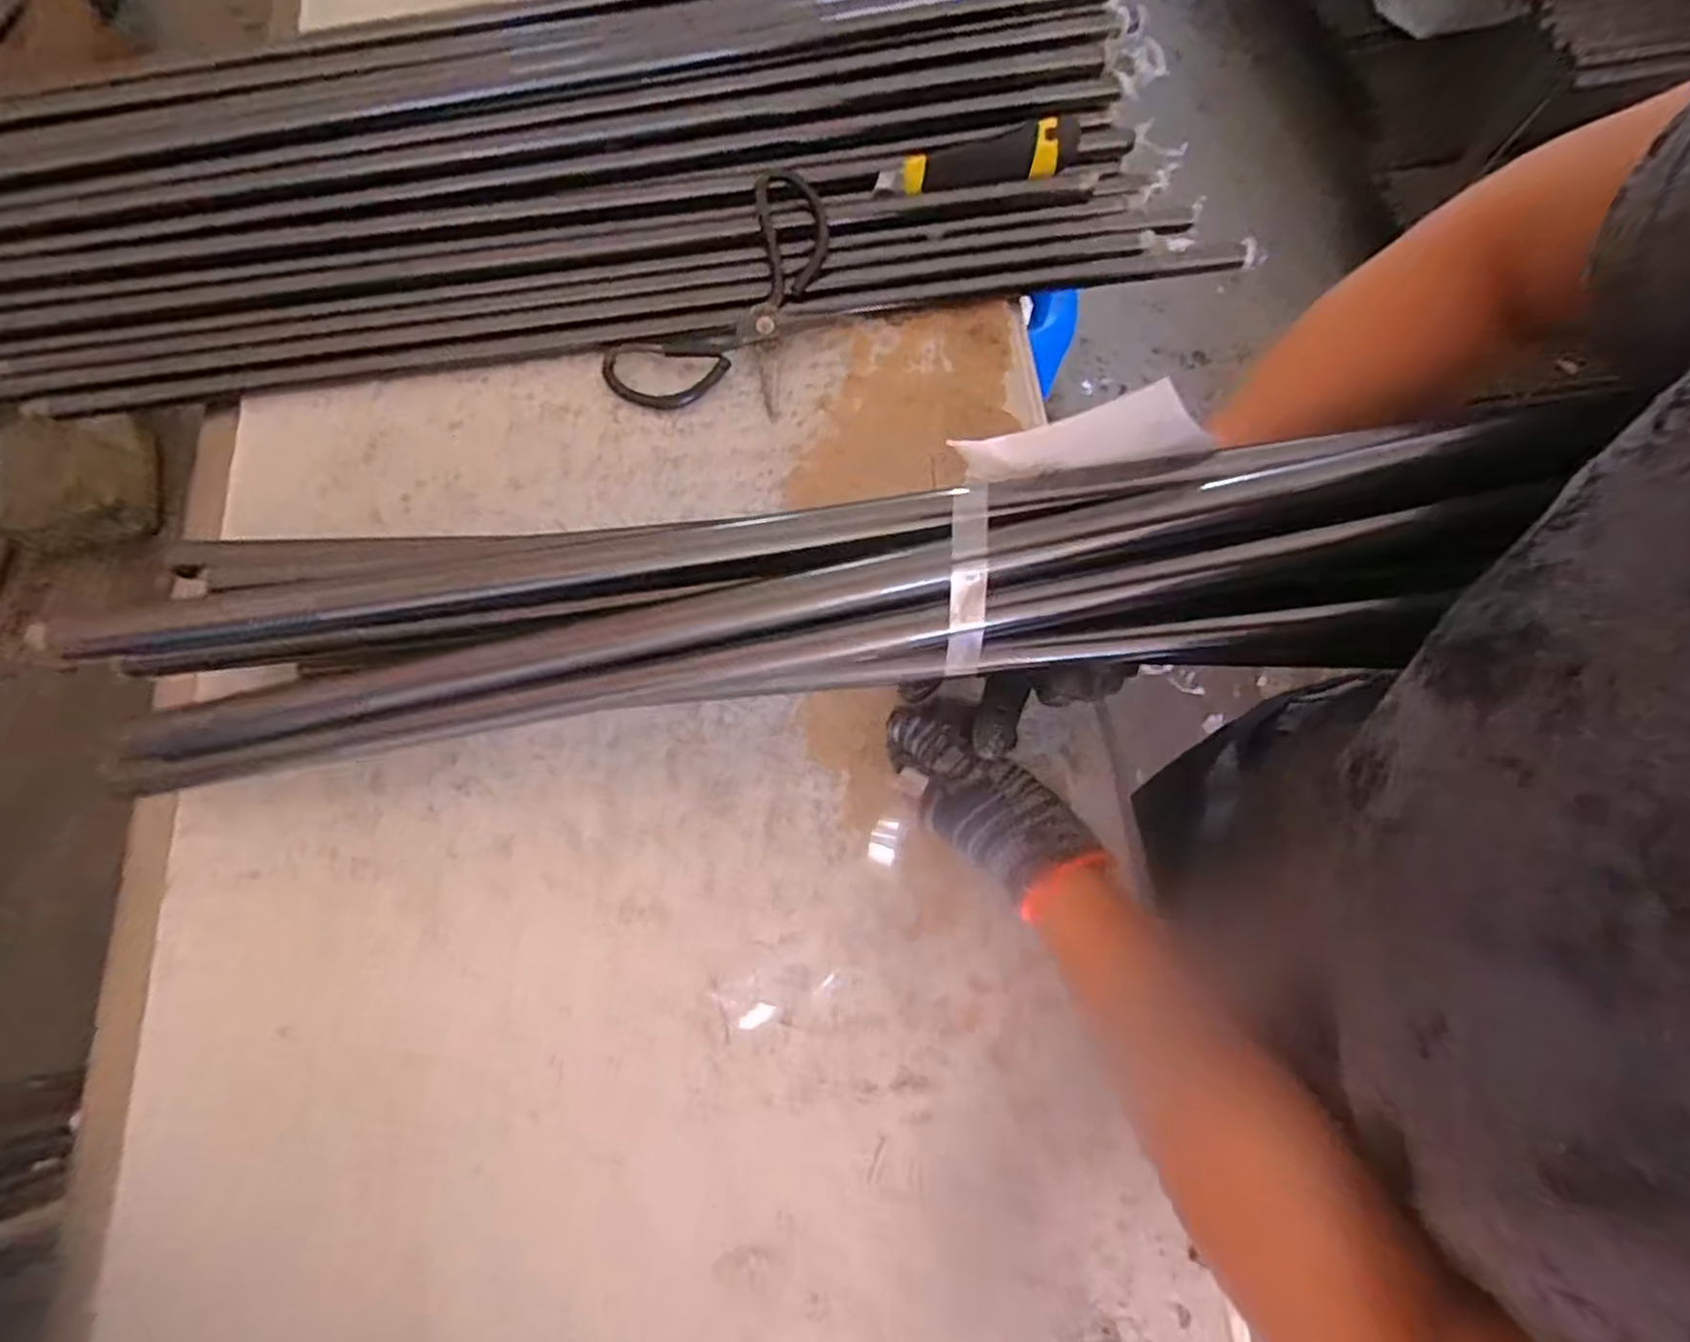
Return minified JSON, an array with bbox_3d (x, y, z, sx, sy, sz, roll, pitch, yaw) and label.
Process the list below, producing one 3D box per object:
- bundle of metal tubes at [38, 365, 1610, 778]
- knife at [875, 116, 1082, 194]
[{"bbox_3d":[-0.043,-0.034,0.361,0.661,0.063,0.094,-5,72,7],"label":"bundle of metal tubes"},{"bbox_3d":[0.112,-0.401,0.599,0.168,0.023,0.040,-18,75,-7],"label":"knife"}]

